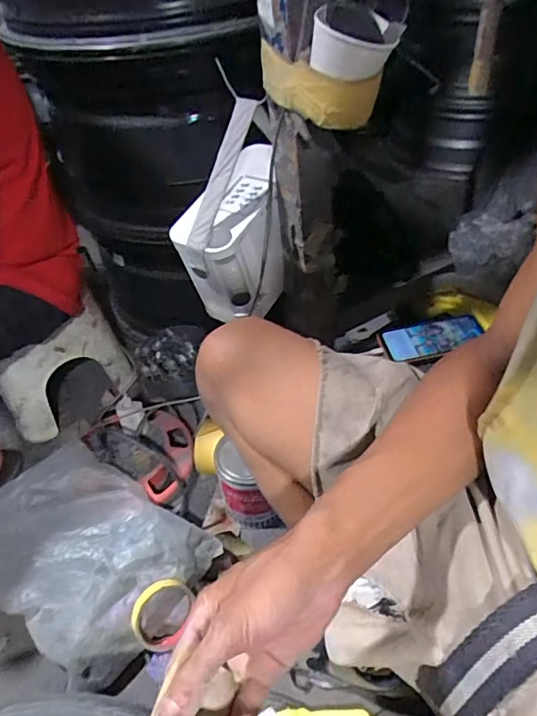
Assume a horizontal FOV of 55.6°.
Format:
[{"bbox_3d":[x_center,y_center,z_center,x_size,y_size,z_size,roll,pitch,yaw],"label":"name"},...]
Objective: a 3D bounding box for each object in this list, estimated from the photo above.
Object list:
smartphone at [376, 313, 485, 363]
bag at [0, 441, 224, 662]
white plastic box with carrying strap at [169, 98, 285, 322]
[{"bbox_3d":[0.258,-0.033,0.802,0.157,0.015,0.079,-14,45,-9],"label":"smartphone"},{"bbox_3d":[-0.264,0.277,0.724,0.304,0.151,0.228,19,49,23],"label":"bag"},{"bbox_3d":[-0.026,-0.188,0.702,0.183,0.285,0.100,14,12,-43],"label":"white plastic box with carrying strap"}]

